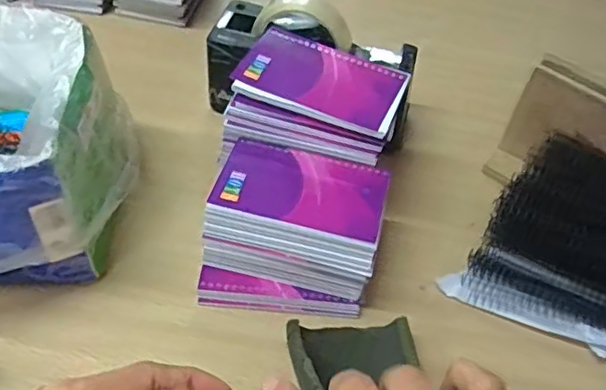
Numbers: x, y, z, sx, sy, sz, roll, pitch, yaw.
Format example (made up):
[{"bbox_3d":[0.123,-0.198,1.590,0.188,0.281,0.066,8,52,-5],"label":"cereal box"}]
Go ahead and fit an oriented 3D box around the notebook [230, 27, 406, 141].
[{"bbox_3d":[0.016,-0.095,0.502,0.132,0.011,0.082,19,51,10],"label":"notebook"}]

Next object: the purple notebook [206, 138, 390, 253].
[{"bbox_3d":[0.000,-0.005,0.467,0.126,0.009,0.077,14,50,6],"label":"purple notebook"}]

